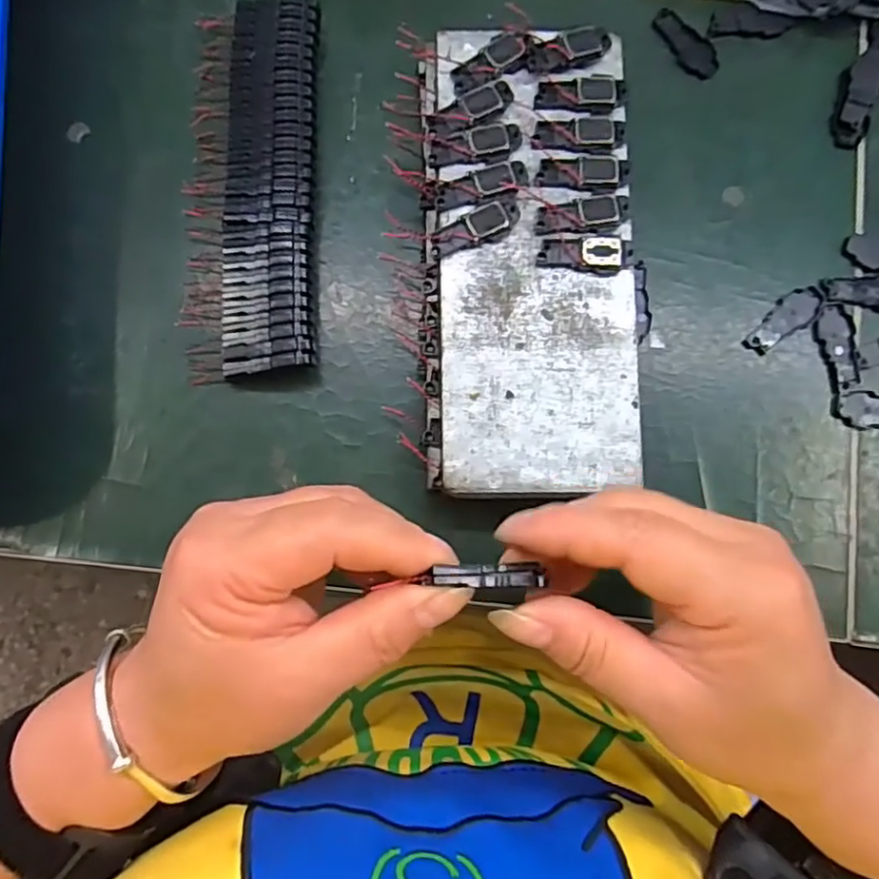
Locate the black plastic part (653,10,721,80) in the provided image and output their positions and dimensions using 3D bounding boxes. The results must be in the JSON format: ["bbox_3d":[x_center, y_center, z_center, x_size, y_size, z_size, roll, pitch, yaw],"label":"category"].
[{"bbox_3d":[0.117,-0.188,0.304,0.017,0.004,0.040,-38,85,-5],"label":"black plastic part"}]

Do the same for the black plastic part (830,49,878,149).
[{"bbox_3d":[0.197,-0.162,0.301,0.020,0.007,0.050,24,83,2],"label":"black plastic part"}]

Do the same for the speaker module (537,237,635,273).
[{"bbox_3d":[0.059,-0.075,0.261,0.038,0.004,0.014,-1,83,-1],"label":"speaker module"}]

